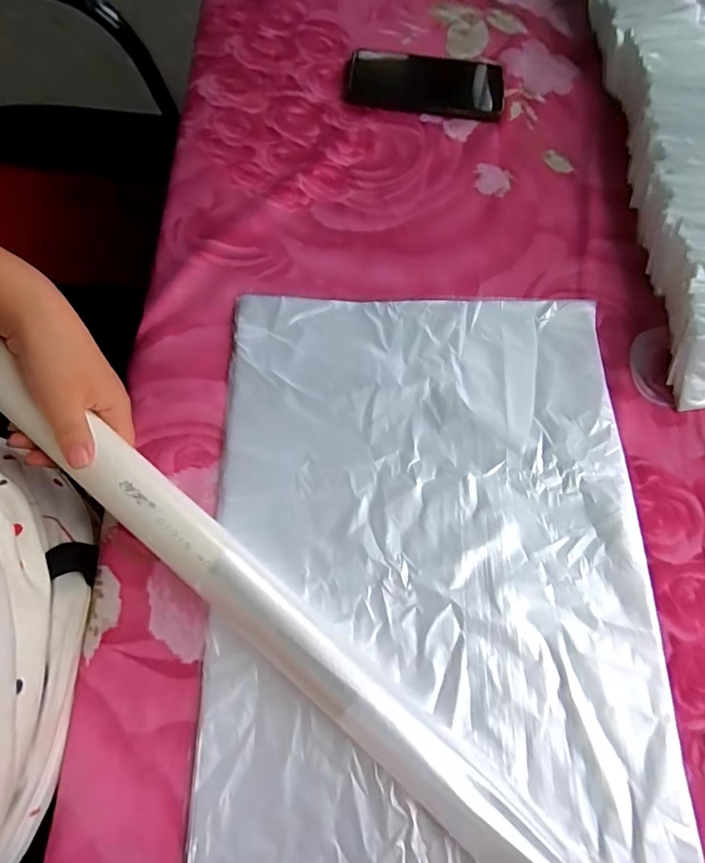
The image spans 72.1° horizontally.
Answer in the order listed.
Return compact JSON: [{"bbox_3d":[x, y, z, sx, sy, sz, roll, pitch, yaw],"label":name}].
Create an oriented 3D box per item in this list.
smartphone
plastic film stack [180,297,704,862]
[{"bbox_3d":[0.078,-0.369,0.506,0.162,0.013,0.083,3,69,-1],"label":"smartphone"},{"bbox_3d":[0.057,0.129,0.329,0.304,0.013,0.509,1,69,-2],"label":"plastic film stack"}]

